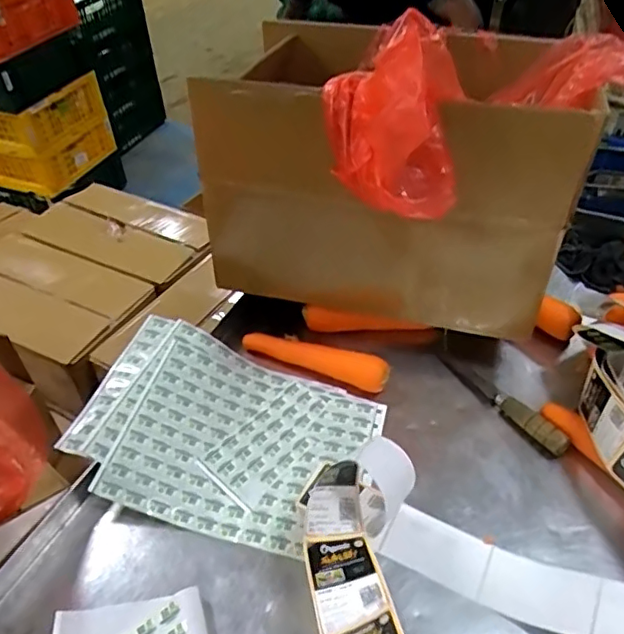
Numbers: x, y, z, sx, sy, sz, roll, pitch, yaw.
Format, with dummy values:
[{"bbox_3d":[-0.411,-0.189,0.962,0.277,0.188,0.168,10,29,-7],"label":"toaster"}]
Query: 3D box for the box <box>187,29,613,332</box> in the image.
[{"bbox_3d":[0.107,-0.175,0.787,0.432,0.369,0.275,9,45,11],"label":"box"}]

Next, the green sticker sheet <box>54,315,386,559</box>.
[{"bbox_3d":[-0.105,0.140,0.685,0.327,0.029,0.227,23,54,2],"label":"green sticker sheet"}]

